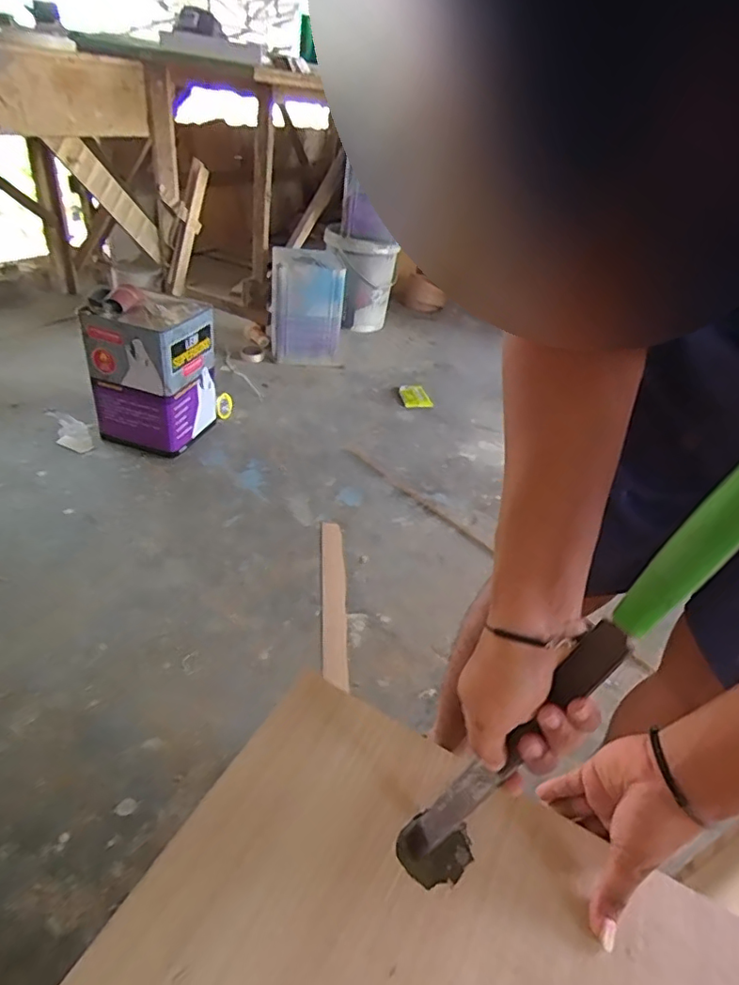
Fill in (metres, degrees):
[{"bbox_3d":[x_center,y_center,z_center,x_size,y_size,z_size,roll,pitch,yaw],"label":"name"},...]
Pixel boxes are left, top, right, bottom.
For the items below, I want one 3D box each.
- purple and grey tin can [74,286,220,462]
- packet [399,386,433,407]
[{"bbox_3d":[-0.582,-0.329,1.506,0.247,0.361,0.260,17,36,12],"label":"purple and grey tin can"},{"bbox_3d":[0.157,-0.335,1.913,0.092,0.026,0.135,-3,37,-15],"label":"packet"}]

